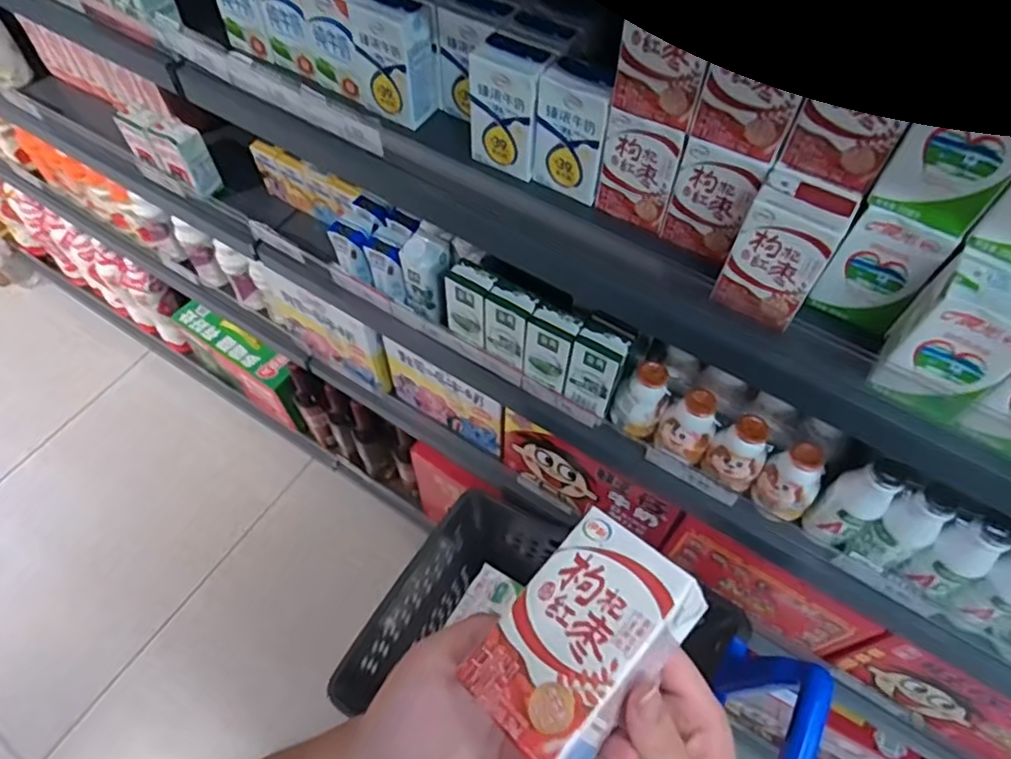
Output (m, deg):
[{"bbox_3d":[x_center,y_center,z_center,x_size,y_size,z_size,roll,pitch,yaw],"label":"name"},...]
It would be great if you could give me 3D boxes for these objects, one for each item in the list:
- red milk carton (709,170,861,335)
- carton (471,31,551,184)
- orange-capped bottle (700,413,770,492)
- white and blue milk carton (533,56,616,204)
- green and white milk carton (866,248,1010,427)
[{"bbox_3d":[0.208,-0.096,0.488,0.064,0.102,0.052,30,63,17],"label":"red milk carton"},{"bbox_3d":[0.007,-0.240,0.576,0.063,0.105,0.046,33,64,19],"label":"carton"},{"bbox_3d":[0.245,0.079,0.683,0.055,0.089,0.045,33,64,19],"label":"orange-capped bottle"},{"bbox_3d":[0.061,-0.212,0.559,0.062,0.103,0.036,29,63,17],"label":"white and blue milk carton"},{"bbox_3d":[0.312,-0.029,0.449,0.066,0.103,0.060,32,63,18],"label":"green and white milk carton"}]

